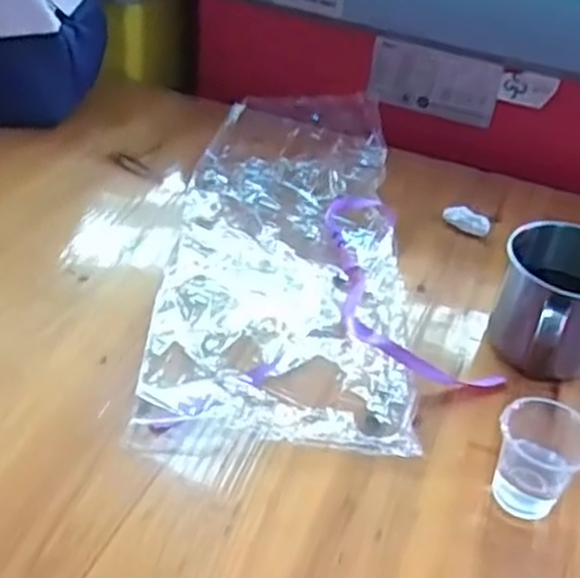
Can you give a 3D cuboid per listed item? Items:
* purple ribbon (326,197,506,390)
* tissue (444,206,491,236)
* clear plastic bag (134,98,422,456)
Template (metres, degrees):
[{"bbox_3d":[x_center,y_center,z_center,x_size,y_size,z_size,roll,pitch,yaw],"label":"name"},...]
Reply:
[{"bbox_3d":[0.063,-0.002,0.583,0.085,0.017,0.215,-8,40,-20],"label":"purple ribbon"},{"bbox_3d":[0.149,-0.056,0.673,0.040,0.015,0.016,30,43,27],"label":"tissue"},{"bbox_3d":[0.001,-0.038,0.604,0.174,0.041,0.376,6,37,-2],"label":"clear plastic bag"}]

